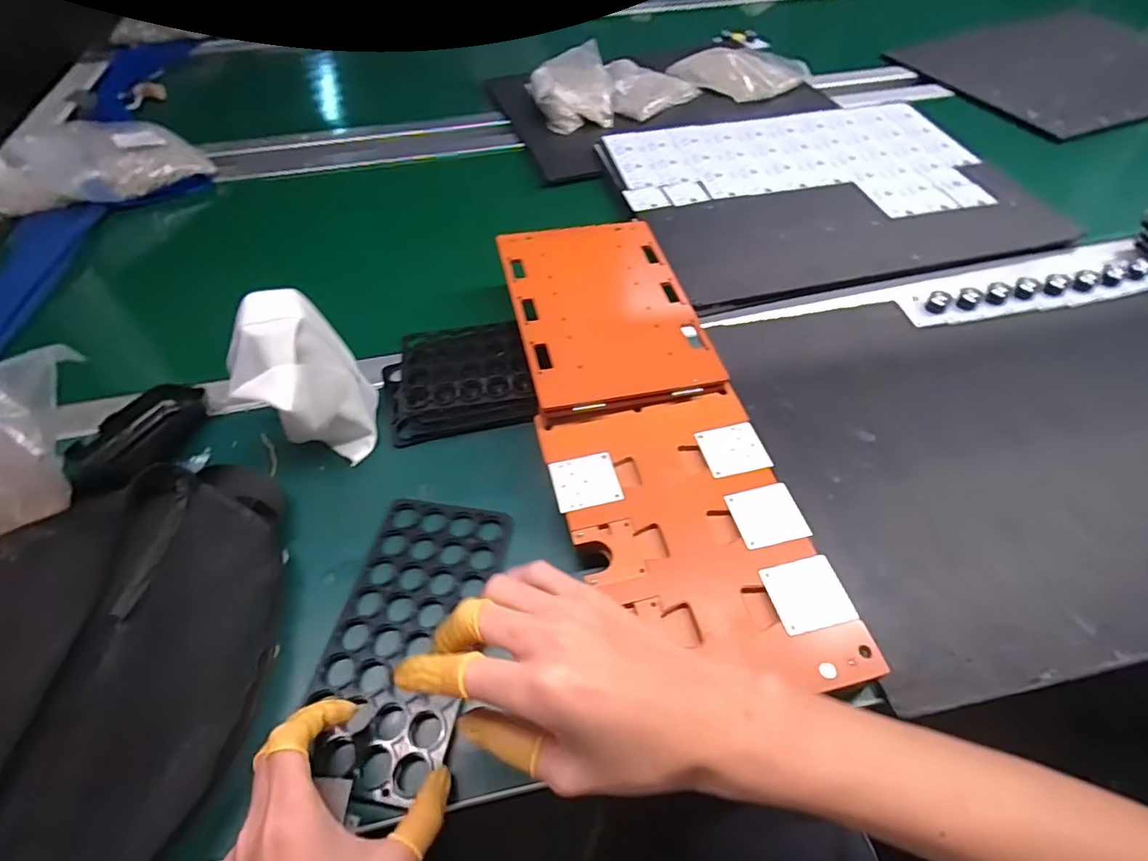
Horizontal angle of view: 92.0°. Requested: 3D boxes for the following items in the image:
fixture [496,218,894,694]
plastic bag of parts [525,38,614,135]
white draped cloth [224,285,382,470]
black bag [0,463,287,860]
[{"bbox_3d":[0.055,-0.017,0.465,0.164,0.056,0.457,-12,54,-7],"label":"fixture"},{"bbox_3d":[-0.003,-0.526,0.855,0.121,0.053,0.165,-9,53,-5],"label":"plastic bag of parts"},{"bbox_3d":[-0.218,-0.037,0.450,0.092,0.116,0.094,-30,58,-19],"label":"white draped cloth"},{"bbox_3d":[-0.323,0.157,0.343,0.248,0.067,0.292,-12,54,-7],"label":"black bag"}]

